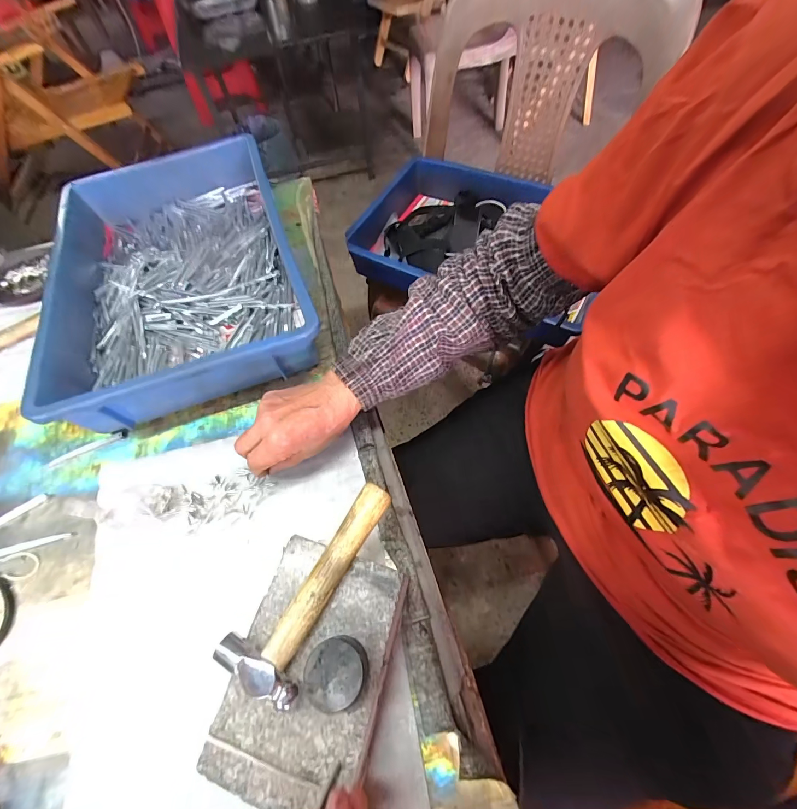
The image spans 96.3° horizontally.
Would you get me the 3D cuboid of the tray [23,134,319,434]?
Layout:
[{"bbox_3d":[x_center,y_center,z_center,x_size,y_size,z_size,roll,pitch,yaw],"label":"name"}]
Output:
[{"bbox_3d":[-0.291,-0.187,0.485,0.281,0.085,0.443,-20,62,-7],"label":"tray"}]

